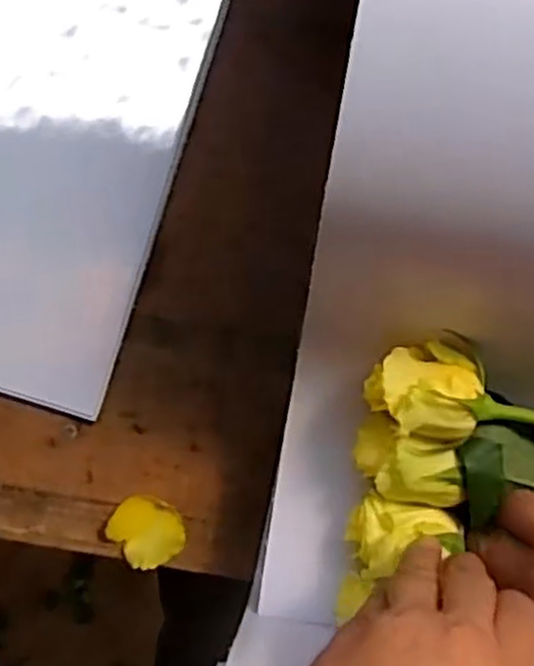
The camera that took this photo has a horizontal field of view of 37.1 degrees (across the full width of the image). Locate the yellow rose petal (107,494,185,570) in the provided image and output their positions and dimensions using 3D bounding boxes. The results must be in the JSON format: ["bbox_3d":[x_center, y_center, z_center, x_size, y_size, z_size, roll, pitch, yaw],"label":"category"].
[{"bbox_3d":[-0.063,0.104,0.418,0.035,0.010,0.037,0,91,2],"label":"yellow rose petal"}]

